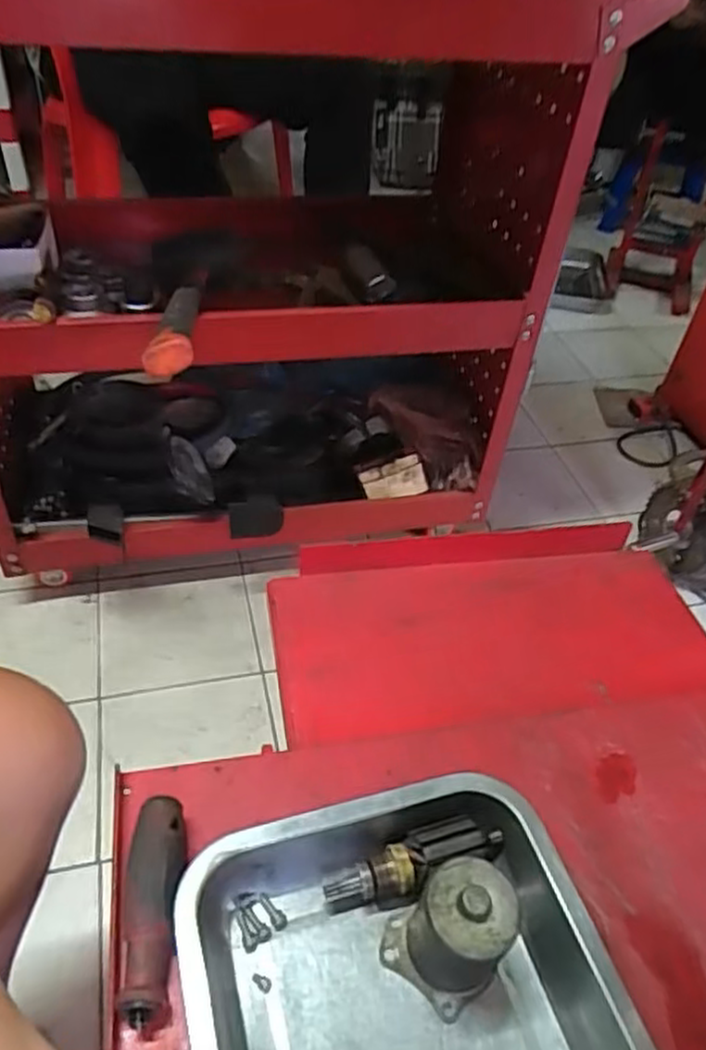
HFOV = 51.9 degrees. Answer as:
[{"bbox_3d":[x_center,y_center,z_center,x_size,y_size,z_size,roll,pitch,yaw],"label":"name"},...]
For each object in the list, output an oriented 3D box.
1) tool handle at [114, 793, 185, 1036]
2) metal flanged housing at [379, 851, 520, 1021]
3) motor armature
[{"bbox_3d":[-0.110,0.211,0.402,0.030,0.032,0.108,-1,44,-7],"label":"tool handle"},{"bbox_3d":[0.053,0.214,0.387,0.057,0.075,0.053,31,49,24],"label":"metal flanged housing"},{"bbox_3d":[0.035,0.200,0.429,0.107,0.029,0.027,-23,49,-6],"label":"motor armature"}]

